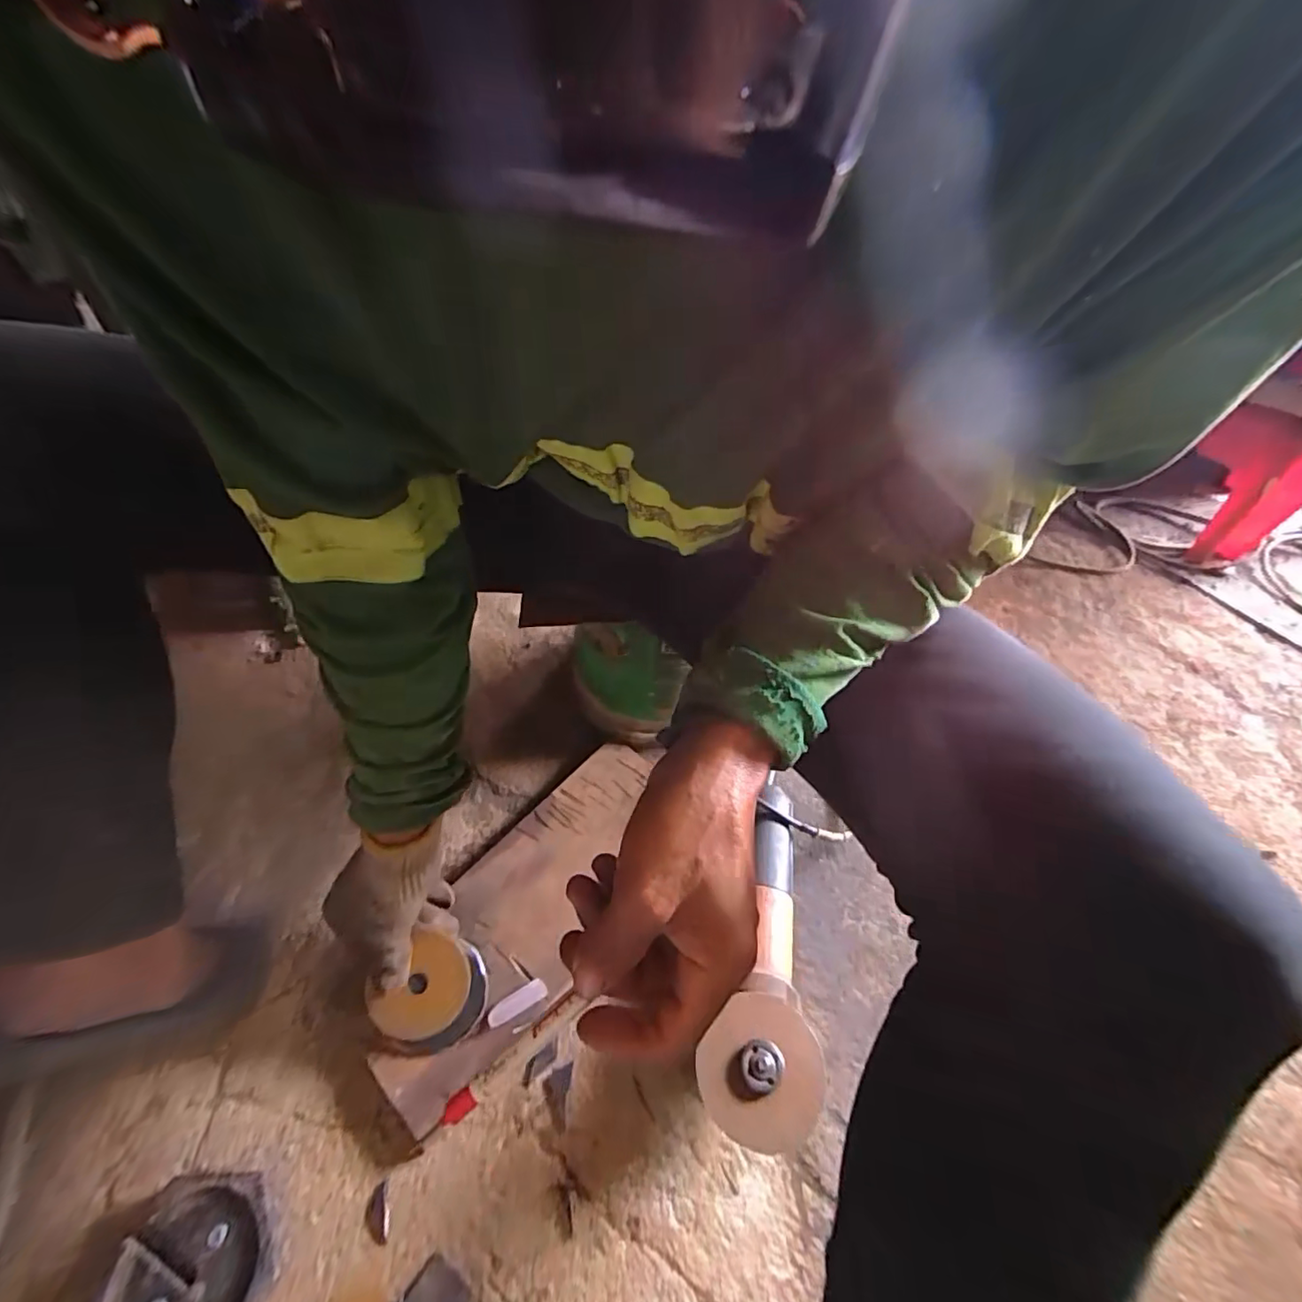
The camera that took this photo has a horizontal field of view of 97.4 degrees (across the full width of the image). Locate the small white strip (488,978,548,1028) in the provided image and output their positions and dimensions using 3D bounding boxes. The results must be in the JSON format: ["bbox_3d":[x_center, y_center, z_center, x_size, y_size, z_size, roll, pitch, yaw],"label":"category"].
[{"bbox_3d":[-0.109,0.287,0.467,0.048,0.004,0.017,-24,55,-22],"label":"small white strip"}]

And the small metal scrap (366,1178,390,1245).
[{"bbox_3d":[-0.190,0.391,0.397,0.014,0.004,0.032,-15,52,-15],"label":"small metal scrap"}]

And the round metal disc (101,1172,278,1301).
[{"bbox_3d":[-0.288,0.398,0.366,0.091,0.031,0.092,2,50,-2],"label":"round metal disc"}]

